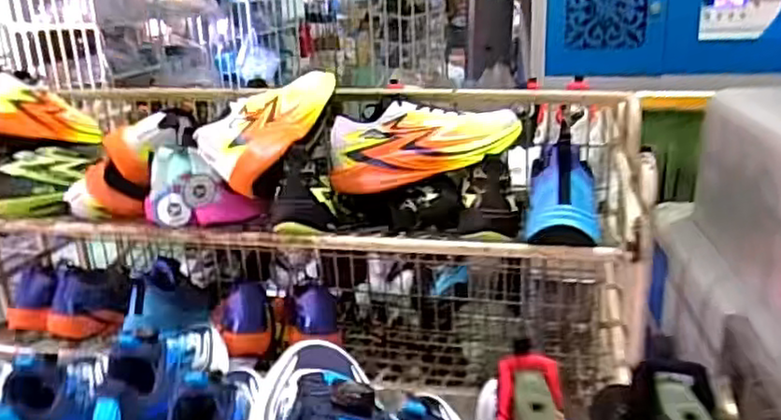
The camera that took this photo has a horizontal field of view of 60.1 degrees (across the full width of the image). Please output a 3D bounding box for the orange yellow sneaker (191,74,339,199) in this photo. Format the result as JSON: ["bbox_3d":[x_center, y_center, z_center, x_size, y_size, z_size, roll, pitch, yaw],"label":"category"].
[{"bbox_3d":[-0.143,-0.130,0.955,0.099,0.090,0.274,8,39,26],"label":"orange yellow sneaker"}]

